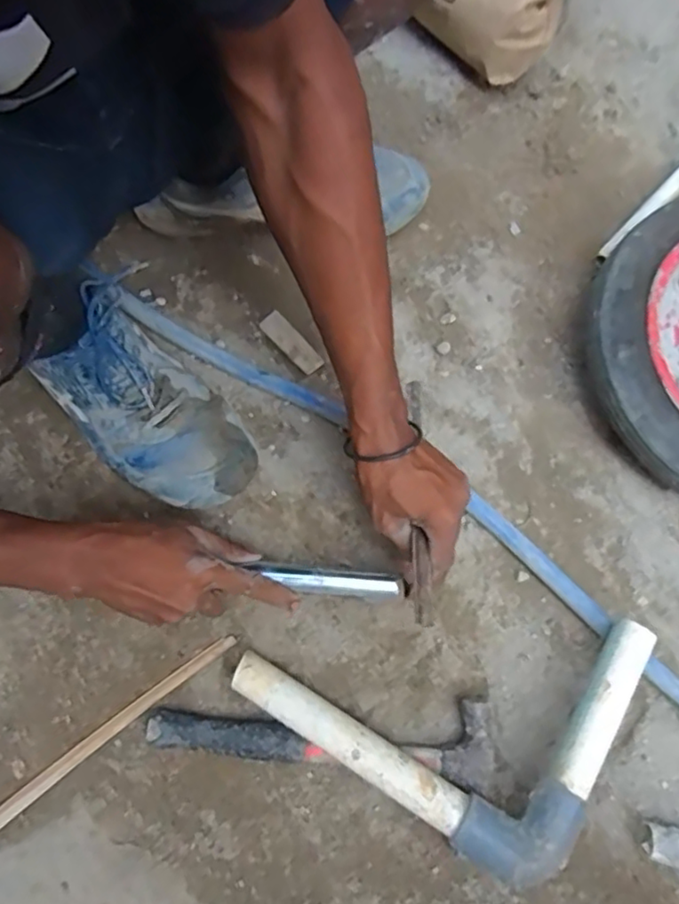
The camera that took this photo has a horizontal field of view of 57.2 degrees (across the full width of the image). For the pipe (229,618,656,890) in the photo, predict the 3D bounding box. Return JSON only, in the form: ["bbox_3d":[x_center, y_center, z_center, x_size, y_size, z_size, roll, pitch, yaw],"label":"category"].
[{"bbox_3d":[0.086,0.237,0.494,0.325,0.066,0.164,-4,75,-1],"label":"pipe"}]

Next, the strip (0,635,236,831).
[{"bbox_3d":[-0.214,0.250,0.517,0.299,0.013,0.016,-37,78,-9],"label":"strip"}]

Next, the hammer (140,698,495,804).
[{"bbox_3d":[-0.008,0.226,0.514,0.293,0.028,0.075,9,75,3],"label":"hammer"}]

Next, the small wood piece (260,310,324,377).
[{"bbox_3d":[-0.047,-0.107,0.610,0.024,0.004,0.074,-42,79,-10],"label":"small wood piece"}]

